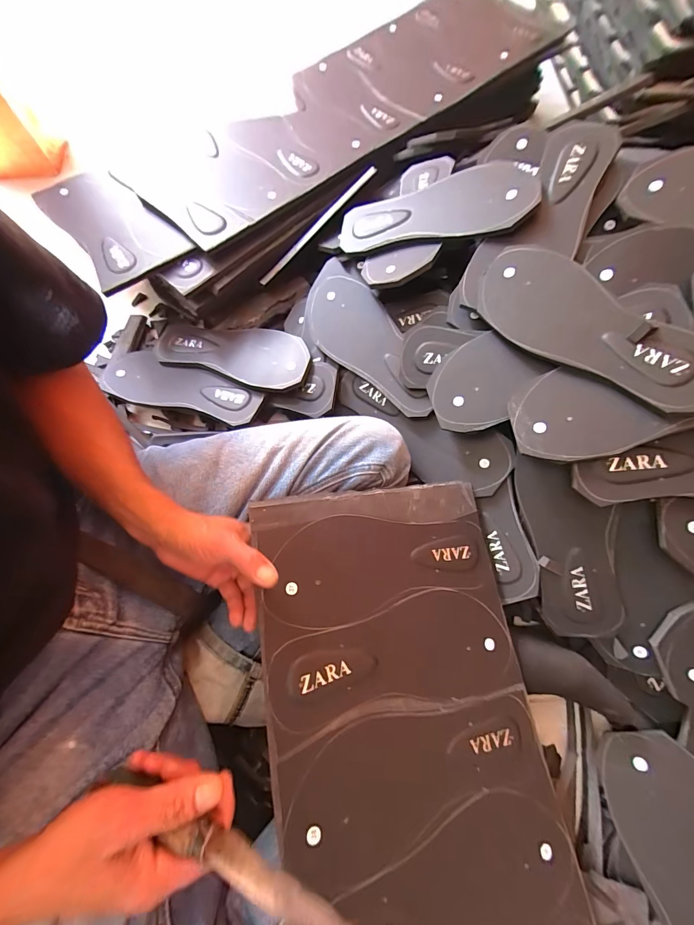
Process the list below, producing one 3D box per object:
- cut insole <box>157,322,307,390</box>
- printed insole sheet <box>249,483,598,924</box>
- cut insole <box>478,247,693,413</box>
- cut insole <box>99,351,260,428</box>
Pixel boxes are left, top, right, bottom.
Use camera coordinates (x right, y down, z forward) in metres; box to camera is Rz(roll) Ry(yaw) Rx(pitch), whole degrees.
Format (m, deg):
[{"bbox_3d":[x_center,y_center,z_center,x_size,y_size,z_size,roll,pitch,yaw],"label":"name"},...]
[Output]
[{"bbox_3d":[-0.179,-0.166,0.549,0.265,0.012,0.097,11,69,15],"label":"cut insole"},{"bbox_3d":[0.075,0.290,0.312,0.248,0.010,0.545,-6,73,-21],"label":"printed insole sheet"},{"bbox_3d":[0.244,-0.143,0.366,0.235,0.011,0.102,38,95,26],"label":"cut insole"},{"bbox_3d":[-0.248,-0.110,0.538,0.248,0.023,0.083,20,71,6],"label":"cut insole"}]

